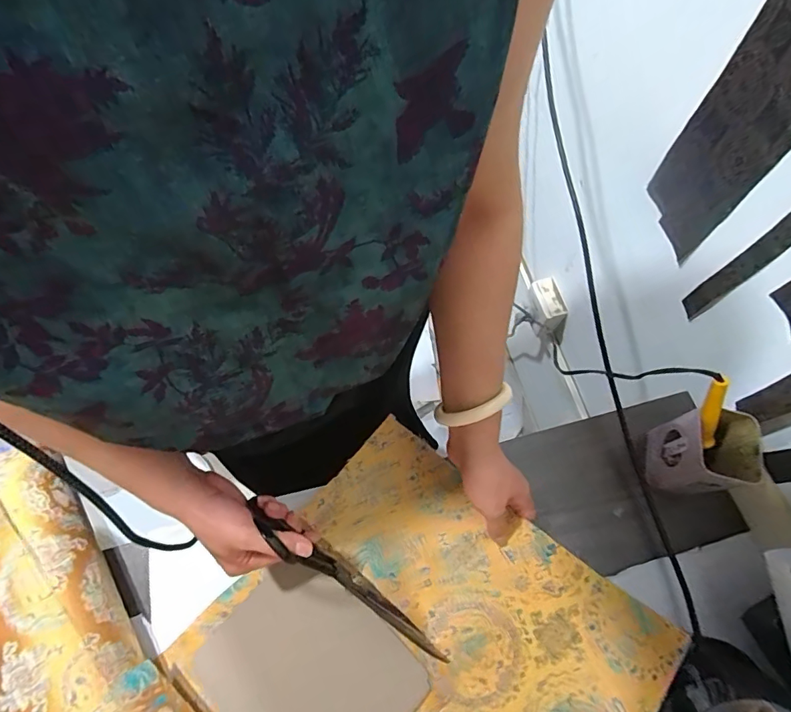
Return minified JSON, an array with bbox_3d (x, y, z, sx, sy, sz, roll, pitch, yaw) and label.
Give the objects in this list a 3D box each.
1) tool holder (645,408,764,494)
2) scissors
[{"bbox_3d":[0.327,0.106,0.502,0.070,0.096,0.078,-3,67,0],"label":"tool holder"},{"bbox_3d":[-0.048,0.225,0.459,0.240,0.064,0.020,41,71,-12],"label":"scissors"}]

